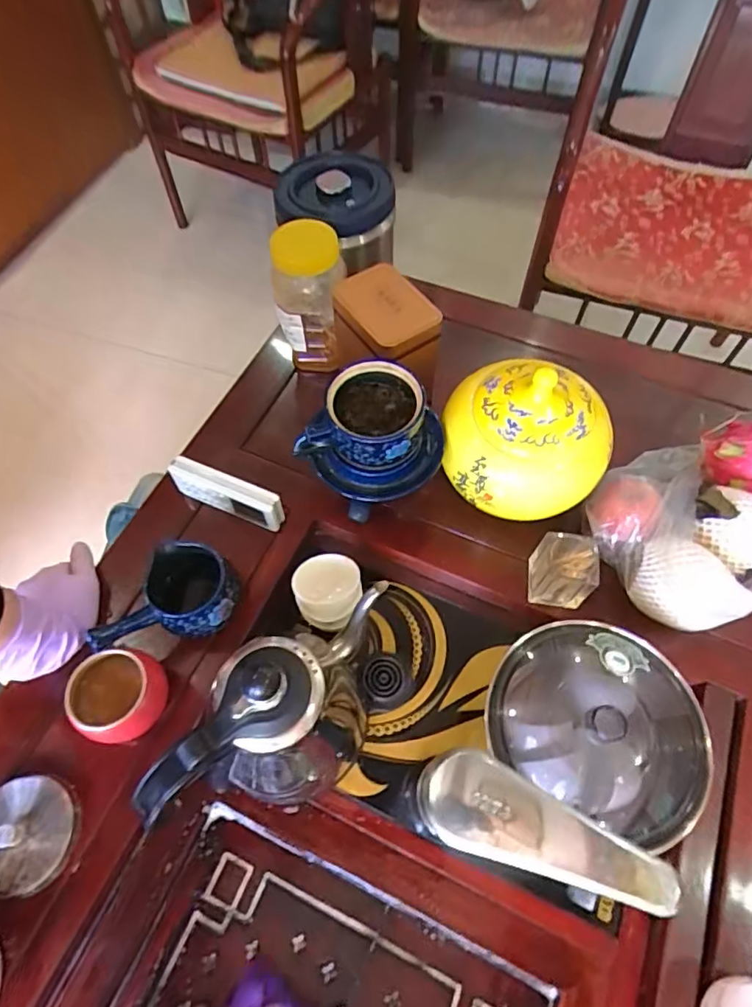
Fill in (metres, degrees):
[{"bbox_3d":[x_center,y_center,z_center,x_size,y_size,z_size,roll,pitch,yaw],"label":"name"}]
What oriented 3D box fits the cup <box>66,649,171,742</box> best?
[{"bbox_3d":[-0.217,0.163,0.460,0.067,0.063,0.067,-1,60,1],"label":"cup"}]

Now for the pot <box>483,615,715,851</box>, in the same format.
[{"bbox_3d":[0.176,0.181,0.449,0.154,0.114,0.141,-1,60,1],"label":"pot"}]

